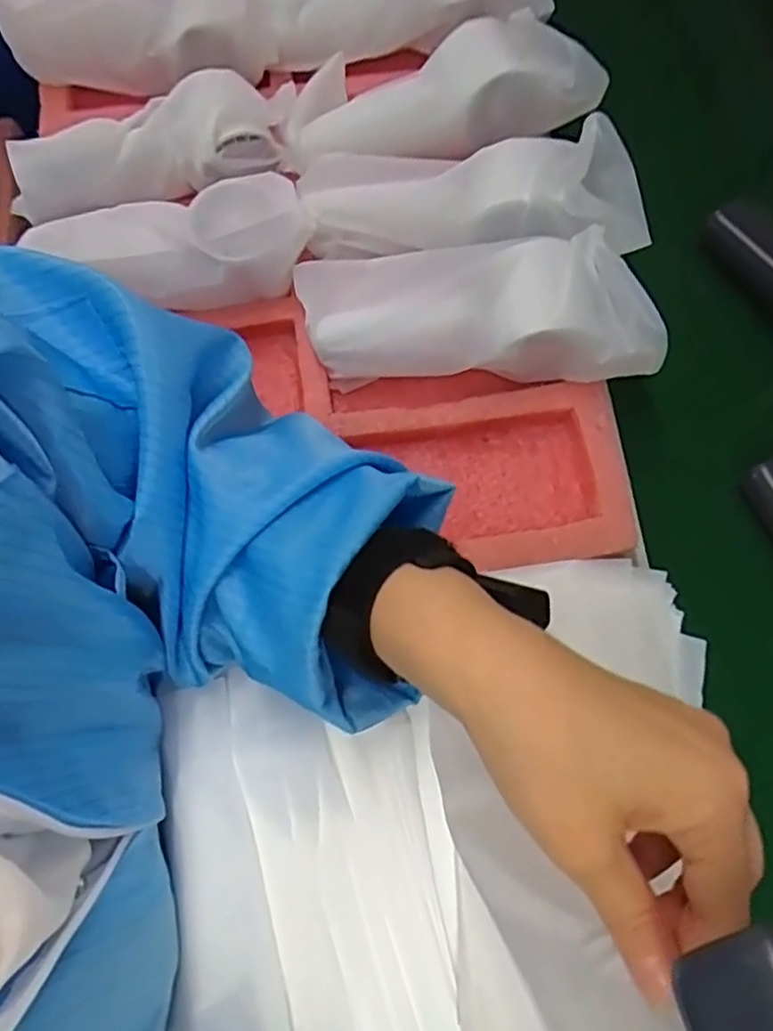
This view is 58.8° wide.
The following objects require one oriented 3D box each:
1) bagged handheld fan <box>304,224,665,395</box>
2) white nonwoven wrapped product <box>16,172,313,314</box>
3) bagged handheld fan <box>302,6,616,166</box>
[{"bbox_3d":[0.049,-0.111,0.397,0.195,0.063,0.077,-4,74,1],"label":"bagged handheld fan"},{"bbox_3d":[-0.125,-0.159,0.406,0.157,0.046,0.061,-9,74,-1],"label":"white nonwoven wrapped product"},{"bbox_3d":[0.034,-0.259,0.421,0.181,0.042,0.075,-23,75,-5],"label":"bagged handheld fan"}]

